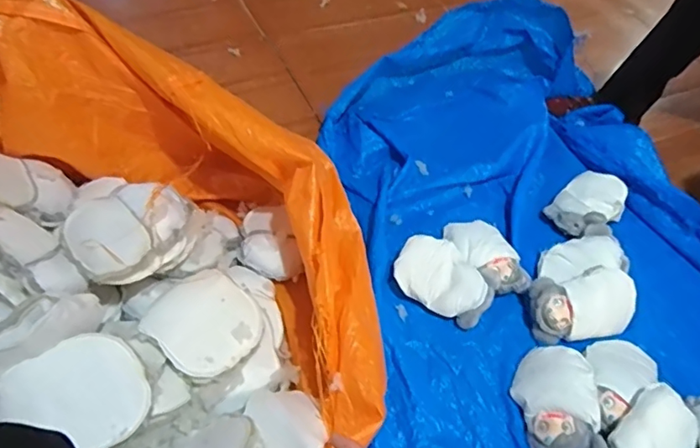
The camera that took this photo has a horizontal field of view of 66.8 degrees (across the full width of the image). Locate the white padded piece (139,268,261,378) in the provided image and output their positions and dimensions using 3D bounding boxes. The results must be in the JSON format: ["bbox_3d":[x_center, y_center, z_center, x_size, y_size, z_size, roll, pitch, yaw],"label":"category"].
[{"bbox_3d":[-0.219,0.154,0.808,0.156,0.049,0.143,36,55,22],"label":"white padded piece"}]

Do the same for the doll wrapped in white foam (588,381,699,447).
[{"bbox_3d":[0.434,0.331,0.782,0.182,0.075,0.107,-28,58,-26],"label":"doll wrapped in white foam"}]

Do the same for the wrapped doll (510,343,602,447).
[{"bbox_3d":[0.323,0.280,0.843,0.111,0.070,0.183,7,50,0],"label":"wrapped doll"}]

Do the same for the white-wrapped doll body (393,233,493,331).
[{"bbox_3d":[0.171,0.102,0.974,0.180,0.065,0.118,29,53,17],"label":"white-wrapped doll body"}]

